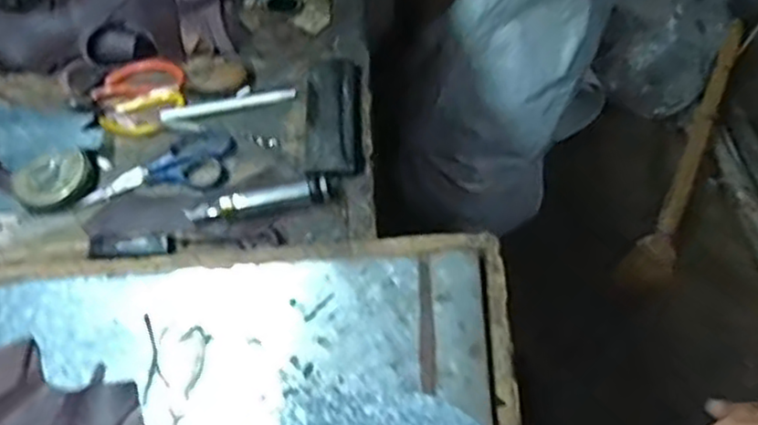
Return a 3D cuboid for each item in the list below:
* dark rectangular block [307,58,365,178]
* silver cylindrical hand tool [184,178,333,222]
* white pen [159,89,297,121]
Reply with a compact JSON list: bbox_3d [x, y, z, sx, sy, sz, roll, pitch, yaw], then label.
[{"bbox_3d":[-0.046,-0.101,0.743,0.056,0.017,0.168,-4,58,1],"label":"dark rectangular block"},{"bbox_3d":[-0.116,-0.013,0.688,0.139,0.025,0.029,-9,58,-2],"label":"silver cylindrical hand tool"},{"bbox_3d":[-0.162,-0.115,0.767,0.145,0.007,0.015,-10,58,-3],"label":"white pen"}]

